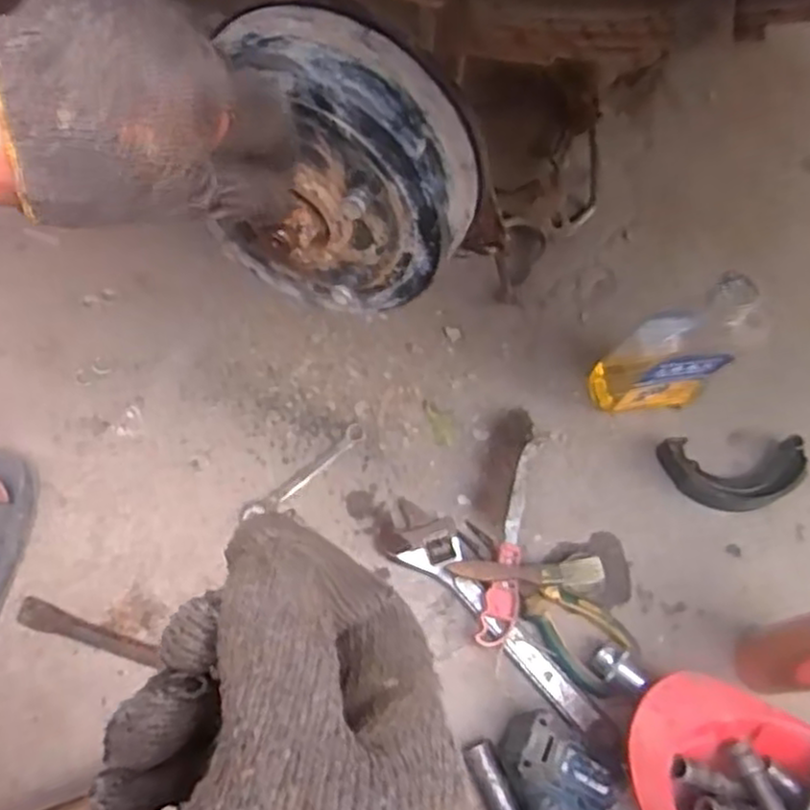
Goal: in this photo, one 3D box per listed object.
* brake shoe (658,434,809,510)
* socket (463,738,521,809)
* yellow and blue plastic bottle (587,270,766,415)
[{"bbox_3d":[0.322,0.067,0.736,0.136,0.032,0.065,0,67,-3],"label":"brake shoe"},{"bbox_3d":[0.072,0.312,0.615,0.026,0.018,0.069,-20,54,-11],"label":"socket"},{"bbox_3d":[0.258,-0.053,0.689,0.113,0.212,0.054,-1,67,-3],"label":"yellow and blue plastic bottle"}]

